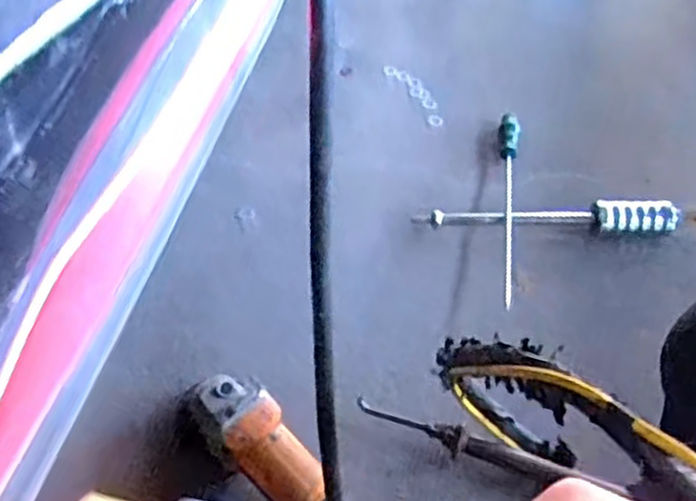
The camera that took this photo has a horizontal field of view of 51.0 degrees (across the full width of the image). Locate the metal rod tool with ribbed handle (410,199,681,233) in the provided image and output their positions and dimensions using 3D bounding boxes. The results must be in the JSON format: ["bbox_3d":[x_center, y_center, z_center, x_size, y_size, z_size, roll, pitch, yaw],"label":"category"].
[{"bbox_3d":[0.258,-0.043,0.947,0.339,0.038,0.031,0,48,-3],"label":"metal rod tool with ribbed handle"}]

